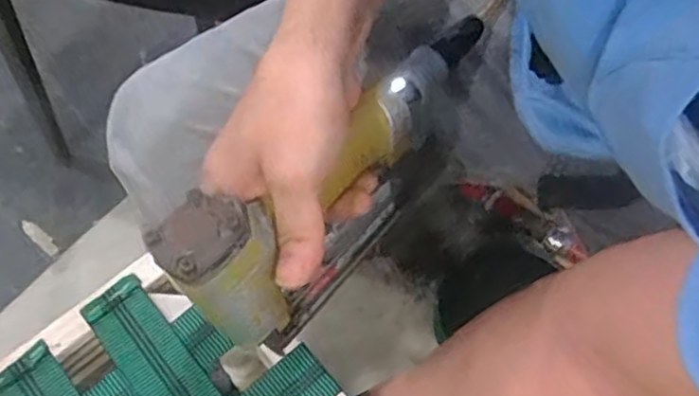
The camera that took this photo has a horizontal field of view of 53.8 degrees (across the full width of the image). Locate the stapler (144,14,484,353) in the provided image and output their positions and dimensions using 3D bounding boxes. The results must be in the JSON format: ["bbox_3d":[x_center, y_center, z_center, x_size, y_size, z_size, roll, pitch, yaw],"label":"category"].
[{"bbox_3d":[-0.003,-0.005,0.430,0.053,0.128,0.252,36,55,24],"label":"stapler"}]

